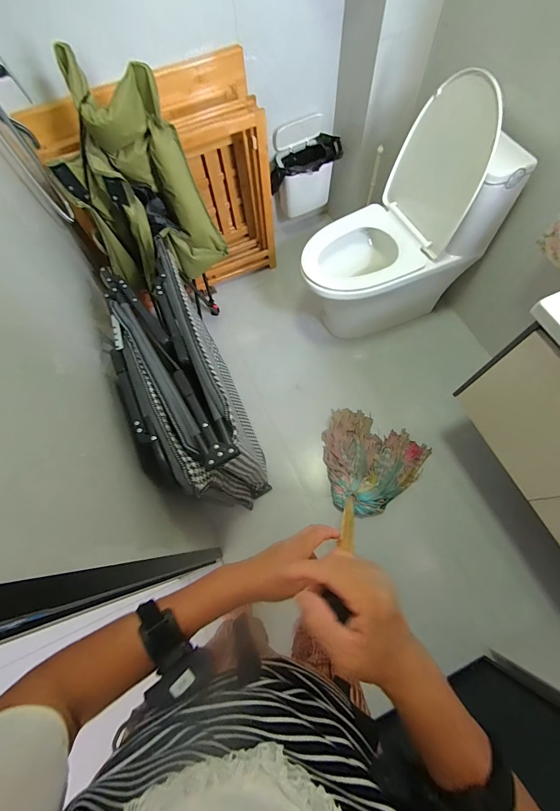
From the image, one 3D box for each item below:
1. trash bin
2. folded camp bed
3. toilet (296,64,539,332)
[{"bbox_3d":[0.109,-1.088,1.566,0.327,0.360,0.201,-8,71,-1],"label":"trash bin"},{"bbox_3d":[-0.278,-0.037,1.116,0.255,0.643,0.669,-23,71,-6],"label":"folded camp bed"},{"bbox_3d":[0.389,-0.645,1.248,0.642,0.758,0.402,-22,71,-6],"label":"toilet"}]

